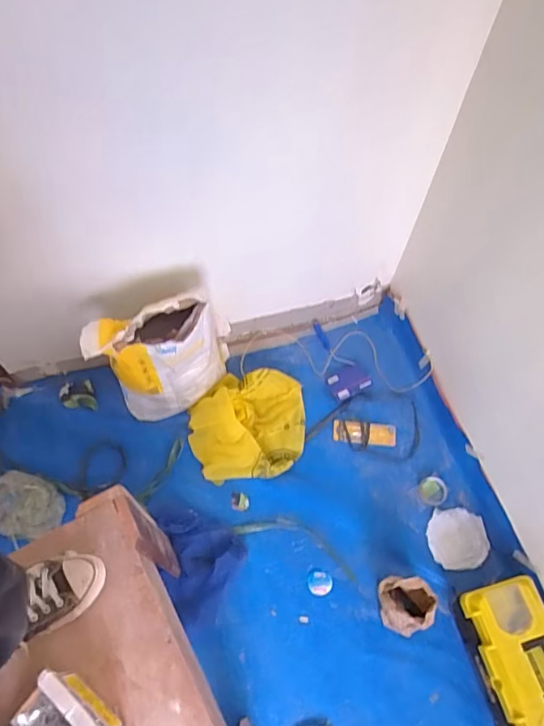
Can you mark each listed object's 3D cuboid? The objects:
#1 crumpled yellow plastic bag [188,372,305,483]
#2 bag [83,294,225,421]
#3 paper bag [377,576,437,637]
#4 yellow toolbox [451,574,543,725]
[{"bbox_3d":[-0.078,0.190,1.604,0.359,0.092,0.327,-5,62,-5],"label":"crumpled yellow plastic bag"},{"bbox_3d":[-0.311,-0.004,1.486,0.352,0.460,0.161,-4,62,-5],"label":"bag"},{"bbox_3d":[0.347,0.625,1.340,0.108,0.164,0.153,-30,67,-17],"label":"paper bag"},{"bbox_3d":[0.622,0.767,1.293,0.200,0.176,0.396,-11,63,-8],"label":"yellow toolbox"}]

